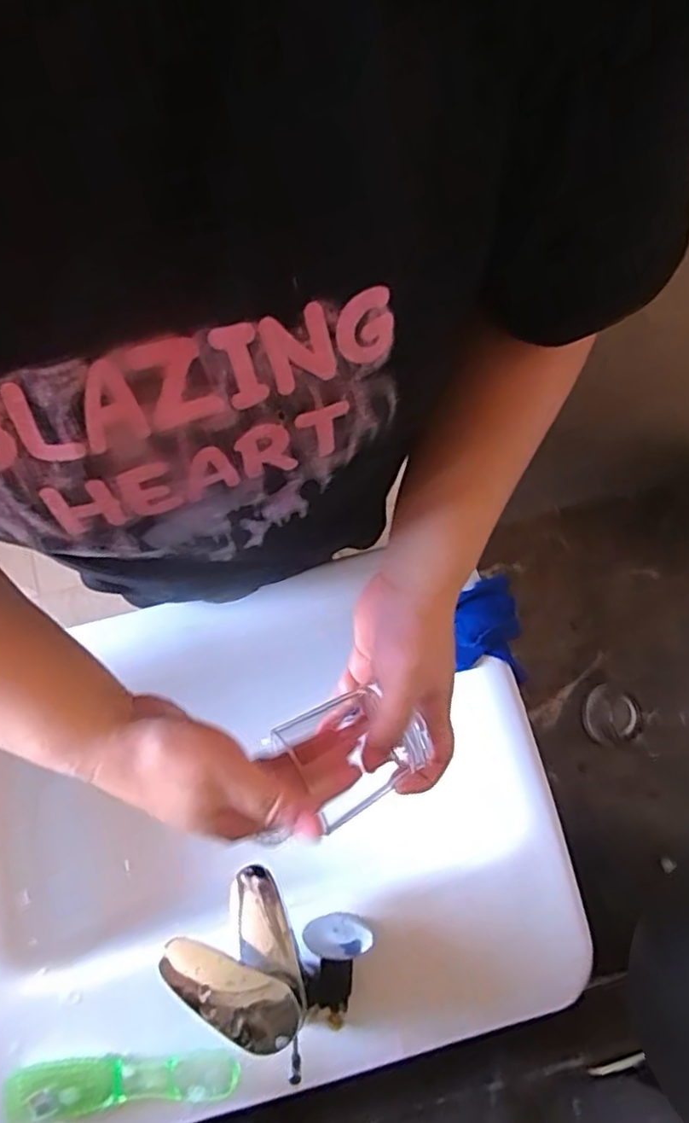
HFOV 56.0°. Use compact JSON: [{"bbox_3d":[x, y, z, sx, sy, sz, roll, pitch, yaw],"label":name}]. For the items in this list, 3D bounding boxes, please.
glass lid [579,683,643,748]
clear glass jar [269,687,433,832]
[{"bbox_3d":[0.291,0.168,0.709,0.062,0.006,0.065,0,79,0],"label":"glass lid"},{"bbox_3d":[0.004,0.122,0.426,0.089,0.077,0.065,-28,81,-6],"label":"clear glass jar"}]

